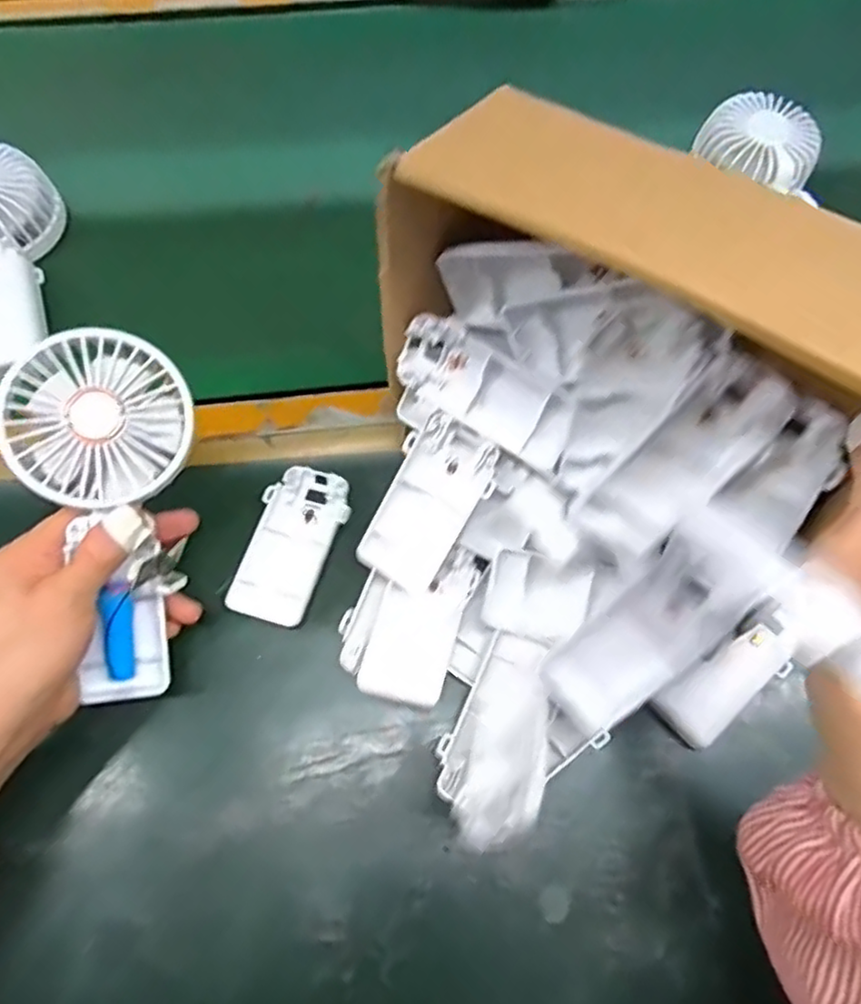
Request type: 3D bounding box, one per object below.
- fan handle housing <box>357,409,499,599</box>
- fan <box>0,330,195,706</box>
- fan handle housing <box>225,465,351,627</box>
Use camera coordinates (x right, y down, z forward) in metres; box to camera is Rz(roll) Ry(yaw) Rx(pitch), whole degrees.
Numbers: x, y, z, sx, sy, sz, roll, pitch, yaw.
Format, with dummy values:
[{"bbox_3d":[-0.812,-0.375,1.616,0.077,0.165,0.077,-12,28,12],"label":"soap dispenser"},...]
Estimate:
[{"bbox_3d":[-0.001,0.003,0.361,0.047,0.015,0.096,30,106,10],"label":"fan handle housing"},{"bbox_3d":[-0.159,0.009,0.334,0.082,0.035,0.184,-4,97,-3],"label":"fan"},{"bbox_3d":[-0.082,0.025,0.392,0.048,0.015,0.093,19,69,6],"label":"fan handle housing"}]

